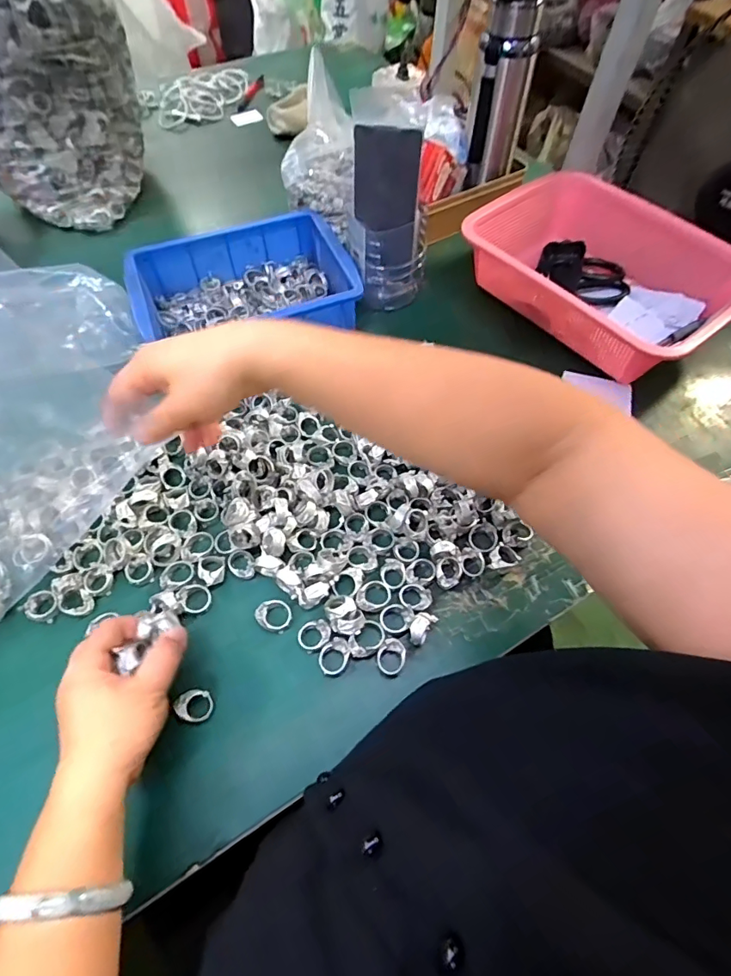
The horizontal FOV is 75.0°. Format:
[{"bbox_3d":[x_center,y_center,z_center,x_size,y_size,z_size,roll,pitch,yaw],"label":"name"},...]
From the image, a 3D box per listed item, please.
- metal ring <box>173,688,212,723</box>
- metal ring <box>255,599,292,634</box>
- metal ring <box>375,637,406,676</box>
[{"bbox_3d":[-0.133,0.169,0.369,0.026,0.005,0.025,6,70,-17],"label":"metal ring"},{"bbox_3d":[-0.079,0.112,0.417,0.030,0.014,0.026,32,64,17],"label":"metal ring"},{"bbox_3d":[0.021,0.139,0.394,0.025,0.007,0.028,-5,60,-4],"label":"metal ring"}]

